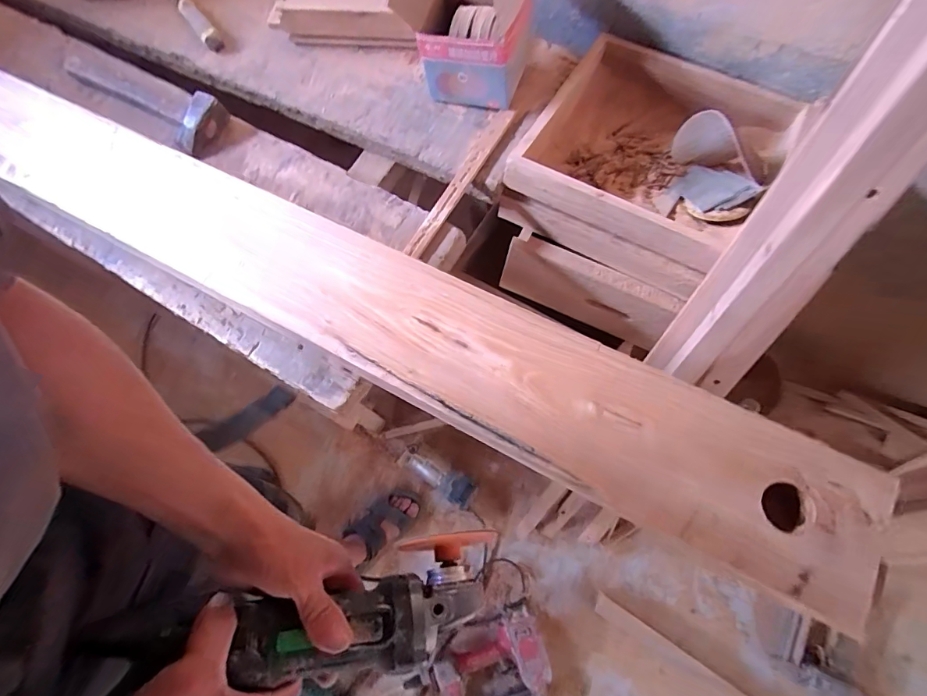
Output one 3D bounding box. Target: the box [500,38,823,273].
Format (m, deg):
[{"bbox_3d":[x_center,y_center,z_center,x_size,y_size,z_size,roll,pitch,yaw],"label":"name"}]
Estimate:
[{"bbox_3d":[0.291,-0.315,0.703,0.345,0.118,0.386,33,75,13],"label":"box"}]

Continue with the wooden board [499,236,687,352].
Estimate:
[{"bbox_3d":[0.195,-0.089,0.732,0.270,0.119,0.024,24,57,8],"label":"wooden board"}]

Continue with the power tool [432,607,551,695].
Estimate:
[{"bbox_3d":[0.055,0.721,0.985,0.272,0.064,0.217,-19,71,-4],"label":"power tool"}]

